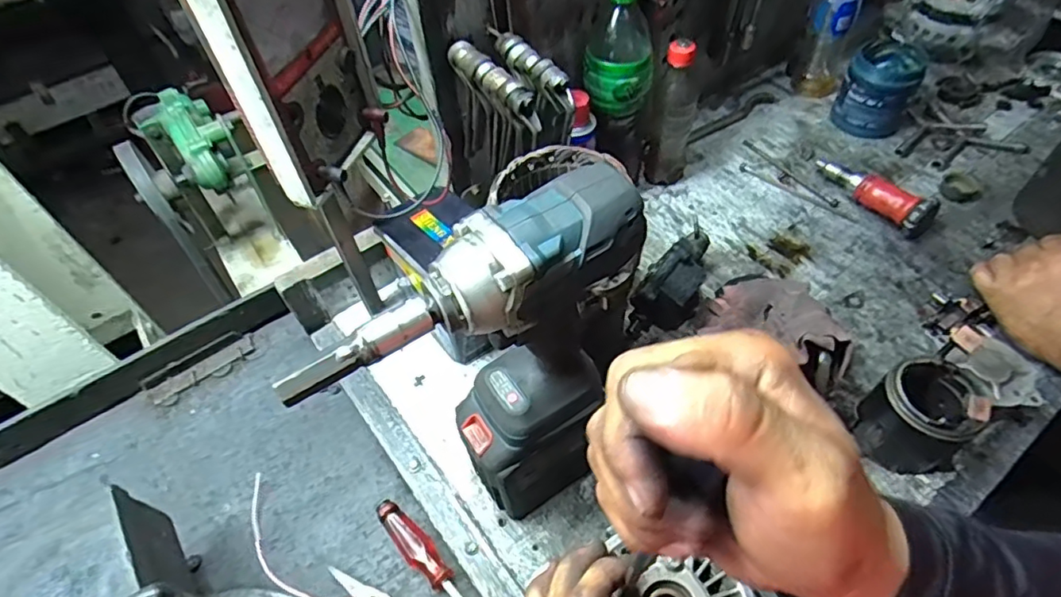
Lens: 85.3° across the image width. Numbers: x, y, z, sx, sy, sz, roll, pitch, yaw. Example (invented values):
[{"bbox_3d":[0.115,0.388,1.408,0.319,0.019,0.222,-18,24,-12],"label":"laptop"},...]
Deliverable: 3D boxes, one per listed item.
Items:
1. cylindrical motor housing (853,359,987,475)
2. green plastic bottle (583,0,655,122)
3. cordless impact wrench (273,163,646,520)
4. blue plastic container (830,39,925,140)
[{"bbox_3d":[0.351,0.109,0.521,0.072,0.089,0.072,-2,52,2],"label":"cylindrical motor housing"},{"bbox_3d":[0.099,-0.274,0.633,0.074,0.140,0.064,4,52,6],"label":"green plastic bottle"},{"bbox_3d":[-0.025,0.062,0.391,0.197,0.264,0.070,-27,55,-17],"label":"cordless impact wrench"},{"bbox_3d":[0.491,-0.296,0.815,0.094,0.097,0.102,25,57,21],"label":"blue plastic container"}]

